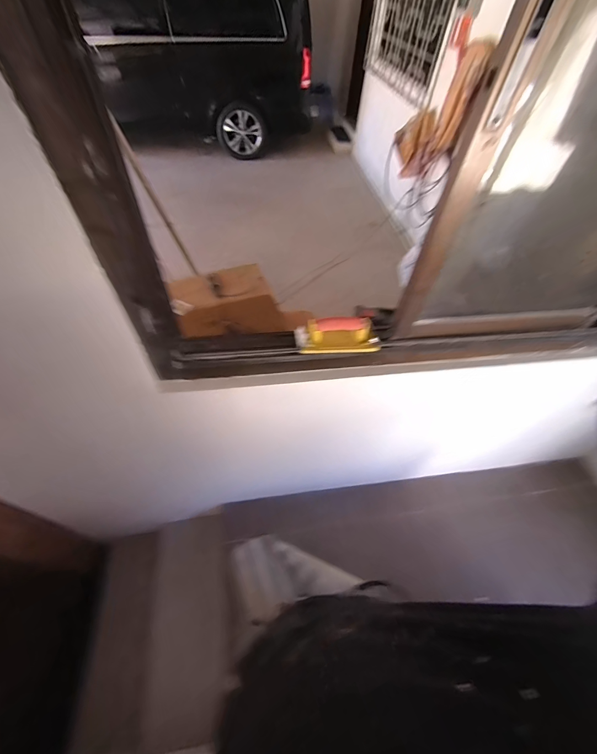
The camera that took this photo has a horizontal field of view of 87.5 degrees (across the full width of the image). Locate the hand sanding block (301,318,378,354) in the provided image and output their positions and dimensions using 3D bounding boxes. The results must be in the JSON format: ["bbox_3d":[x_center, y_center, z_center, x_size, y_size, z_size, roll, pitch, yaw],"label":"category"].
[{"bbox_3d":[0.100,-0.098,0.731,0.163,0.065,0.055,1,54,-3],"label":"hand sanding block"}]

